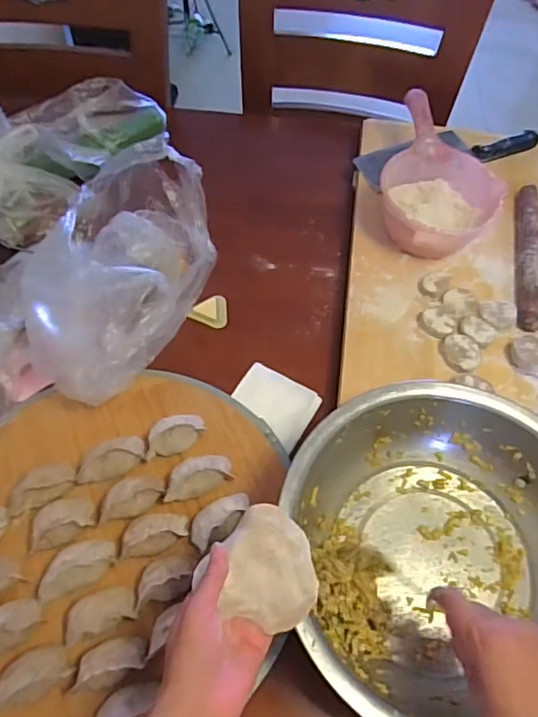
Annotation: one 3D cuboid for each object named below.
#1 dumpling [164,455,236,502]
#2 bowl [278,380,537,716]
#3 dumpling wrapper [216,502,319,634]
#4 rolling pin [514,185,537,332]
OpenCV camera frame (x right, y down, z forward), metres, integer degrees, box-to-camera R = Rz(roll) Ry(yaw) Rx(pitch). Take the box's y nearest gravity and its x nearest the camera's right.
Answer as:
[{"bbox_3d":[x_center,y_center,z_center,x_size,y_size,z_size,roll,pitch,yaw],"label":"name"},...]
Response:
[{"bbox_3d":[-0.077,0.123,0.590,0.075,0.044,0.030,-17,61,-12],"label":"dumpling"},{"bbox_3d":[0.165,0.168,0.516,0.284,0.093,0.267,1,59,-2],"label":"bowl"},{"bbox_3d":[0.003,0.167,0.443,0.075,0.010,0.083,22,81,9],"label":"dumpling wrapper"},{"bbox_3d":[0.353,-0.145,0.749,0.027,0.027,0.254,11,59,4],"label":"rolling pin"}]

